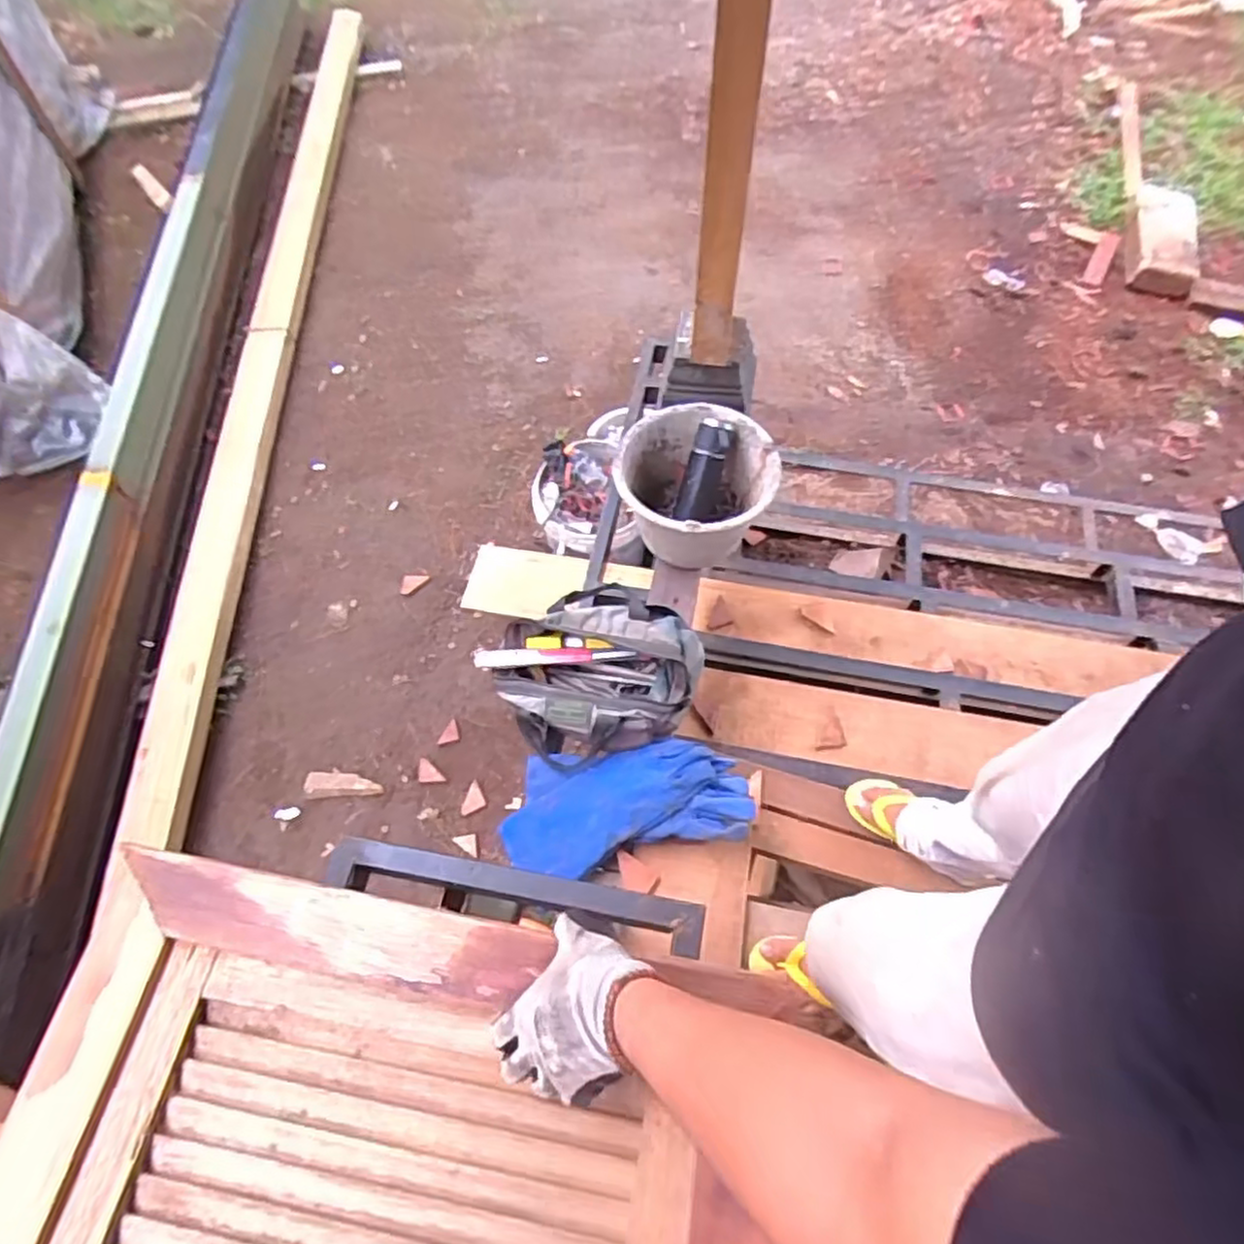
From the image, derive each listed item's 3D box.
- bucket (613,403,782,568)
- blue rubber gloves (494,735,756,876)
[{"bbox_3d":[0.134,-0.226,1.301,0.278,0.204,0.251,-2,62,2],"label":"bucket"},{"bbox_3d":[0.000,0.292,1.119,0.399,0.042,0.201,-11,65,6],"label":"blue rubber gloves"}]

